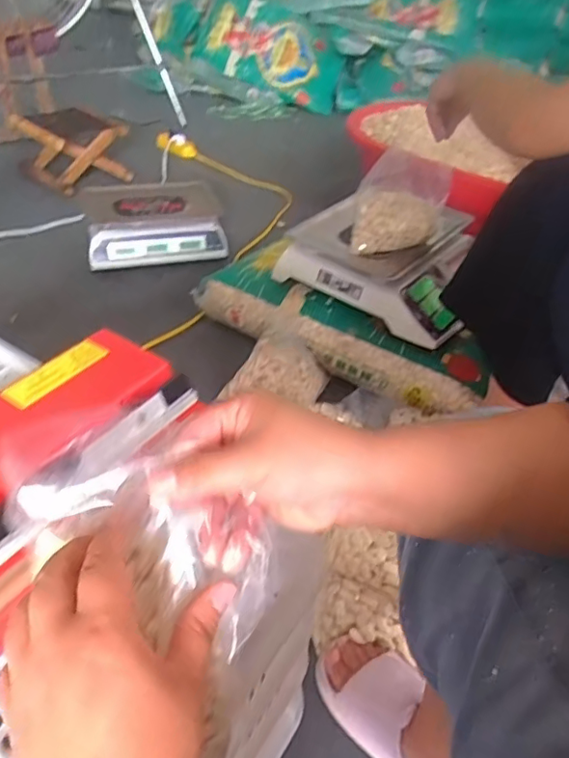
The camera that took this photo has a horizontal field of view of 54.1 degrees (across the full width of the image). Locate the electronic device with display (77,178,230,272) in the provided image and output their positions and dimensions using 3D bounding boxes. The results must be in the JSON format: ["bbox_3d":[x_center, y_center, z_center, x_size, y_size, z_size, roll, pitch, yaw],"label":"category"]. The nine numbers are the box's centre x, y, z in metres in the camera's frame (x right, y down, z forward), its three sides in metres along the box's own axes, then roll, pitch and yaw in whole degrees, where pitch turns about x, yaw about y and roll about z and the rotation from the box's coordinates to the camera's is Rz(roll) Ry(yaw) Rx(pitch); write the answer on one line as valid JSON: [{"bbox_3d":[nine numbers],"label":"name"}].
[{"bbox_3d":[-0.339,-0.409,1.453,0.339,0.105,0.266,-9,42,-15],"label":"electronic device with display"}]

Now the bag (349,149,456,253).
[{"bbox_3d":[0.217,-0.324,1.014,0.164,0.130,0.184,9,41,5],"label":"bag"}]

